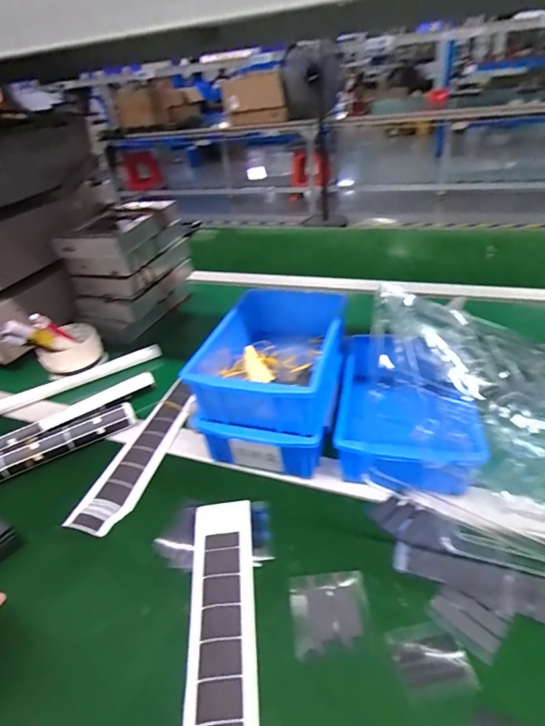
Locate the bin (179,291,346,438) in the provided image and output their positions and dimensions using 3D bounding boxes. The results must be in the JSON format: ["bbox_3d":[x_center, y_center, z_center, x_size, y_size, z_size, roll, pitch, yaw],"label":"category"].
[{"bbox_3d":[-0.001,0.000,0.450,0.135,0.068,0.165,7,38,17],"label":"bin"}]

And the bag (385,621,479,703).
[{"bbox_3d":[0.115,0.215,0.295,0.051,0.004,0.044,-11,36,-7],"label":"bag"}]

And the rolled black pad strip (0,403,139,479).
[{"bbox_3d":[-0.310,0.112,0.468,0.296,0.021,0.036,-23,40,-22],"label":"rolled black pad strip"}]

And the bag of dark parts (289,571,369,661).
[{"bbox_3d":[0.046,0.198,0.325,0.063,0.008,0.053,-8,36,-4],"label":"bag of dark parts"}]

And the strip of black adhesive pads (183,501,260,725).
[{"bbox_3d":[-0.039,0.215,0.314,0.051,0.004,0.247,-7,36,-1],"label":"strip of black adhesive pads"}]

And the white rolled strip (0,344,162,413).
[{"bbox_3d":[-0.304,0.030,0.590,0.291,0.022,0.013,-24,40,-23],"label":"white rolled strip"}]

